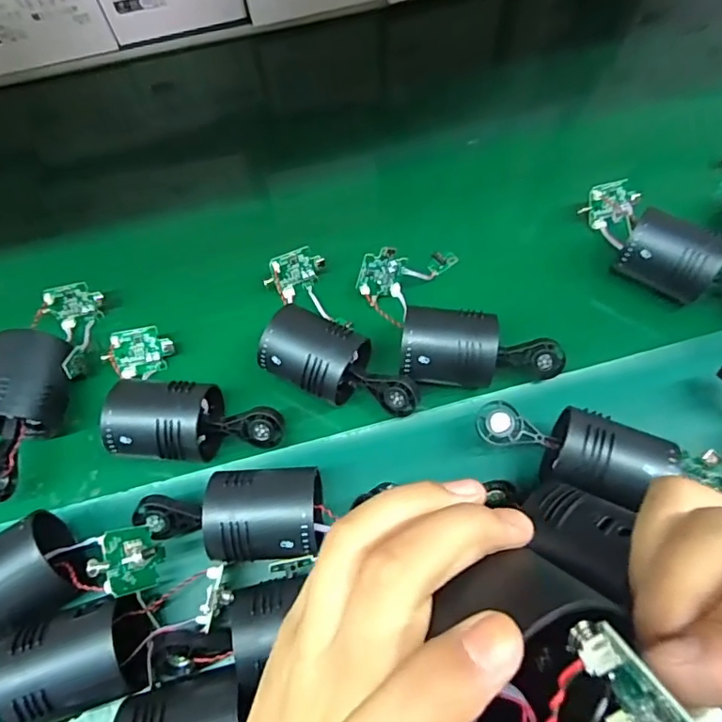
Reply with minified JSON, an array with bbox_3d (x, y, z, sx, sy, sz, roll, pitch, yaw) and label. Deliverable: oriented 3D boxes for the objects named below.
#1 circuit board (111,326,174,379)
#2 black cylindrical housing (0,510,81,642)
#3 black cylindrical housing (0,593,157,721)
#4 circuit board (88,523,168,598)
[{"bbox_3d":[-0.170,-0.008,0.412,0.042,0.006,0.036,-12,107,-15],"label":"circuit board"},{"bbox_3d":[-0.226,0.140,0.314,0.118,0.062,0.063,-26,66,-11],"label":"black cylindrical housing"},{"bbox_3d":[-0.174,0.173,0.290,0.113,0.055,0.050,-19,65,-8],"label":"black cylindrical housing"},{"bbox_3d":[-0.130,0.113,0.303,0.016,0.052,0.036,-27,73,16],"label":"circuit board"}]

